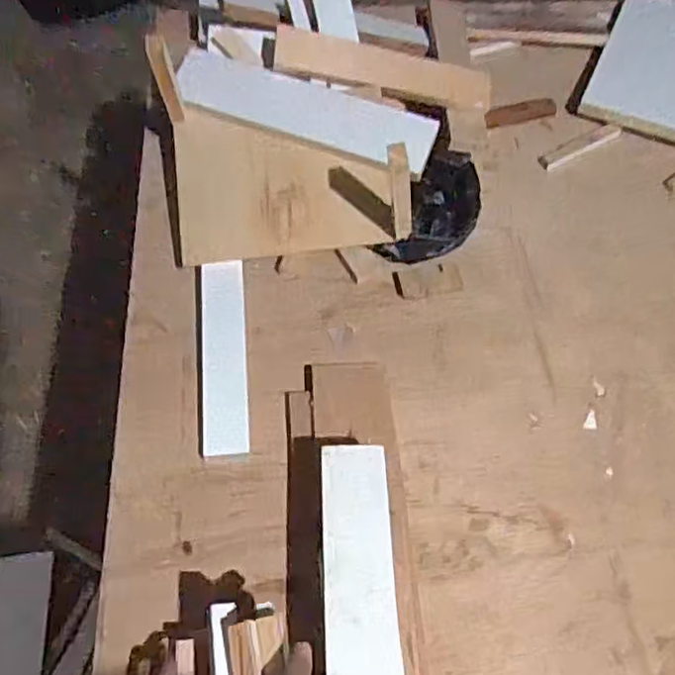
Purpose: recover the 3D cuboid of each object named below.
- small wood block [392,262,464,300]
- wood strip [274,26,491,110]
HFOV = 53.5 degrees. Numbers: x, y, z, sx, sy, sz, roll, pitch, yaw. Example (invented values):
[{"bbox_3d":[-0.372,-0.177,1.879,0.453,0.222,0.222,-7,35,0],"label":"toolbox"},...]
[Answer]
[{"bbox_3d":[0.109,-0.067,0.797,0.080,0.009,0.039,-13,60,-7],"label":"small wood block"},{"bbox_3d":[0.061,-0.345,0.867,0.282,0.014,0.058,11,84,-5],"label":"wood strip"}]

